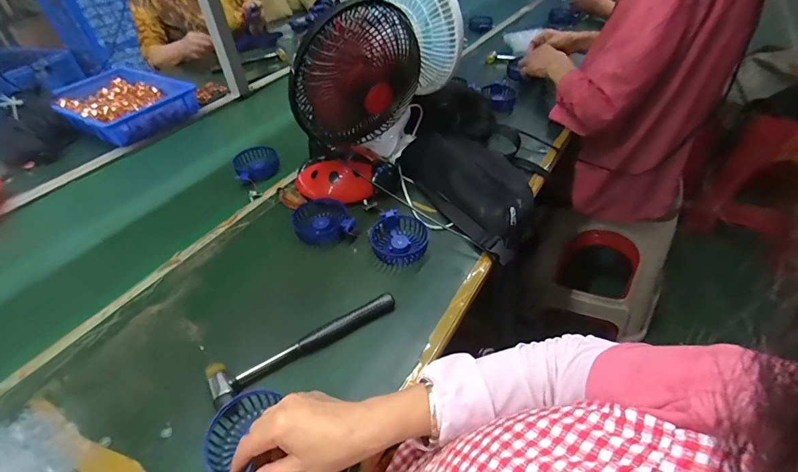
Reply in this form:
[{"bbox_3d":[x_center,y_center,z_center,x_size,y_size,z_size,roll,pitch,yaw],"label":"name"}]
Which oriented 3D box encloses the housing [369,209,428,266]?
[{"bbox_3d":[-0.002,0.005,0.609,0.090,0.036,0.089,-2,44,2],"label":"housing"}]

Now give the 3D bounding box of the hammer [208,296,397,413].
[{"bbox_3d":[-0.115,0.135,0.494,0.241,0.025,0.055,-24,48,-20],"label":"hammer"}]

